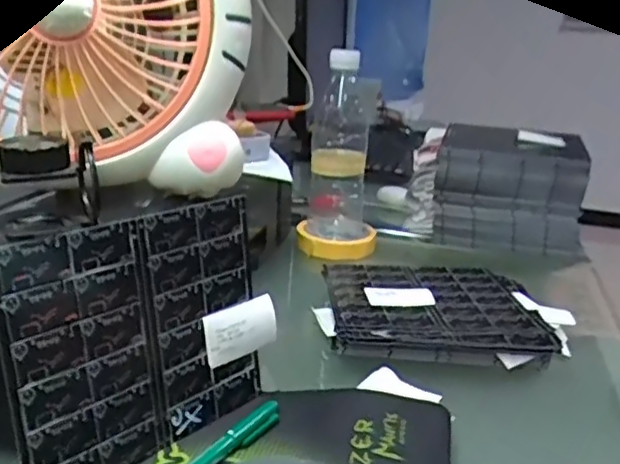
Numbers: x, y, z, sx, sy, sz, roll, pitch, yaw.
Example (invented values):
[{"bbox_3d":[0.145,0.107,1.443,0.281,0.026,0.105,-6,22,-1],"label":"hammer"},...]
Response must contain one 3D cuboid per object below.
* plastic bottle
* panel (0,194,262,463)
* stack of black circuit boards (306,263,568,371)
[{"bbox_3d":[0.030,-0.094,0.720,0.073,0.208,0.056,4,18,1],"label":"plastic bottle"},{"bbox_3d":[-0.093,0.060,0.366,0.004,0.140,0.160,7,17,40],"label":"panel"},{"bbox_3d":[0.117,0.068,0.555,0.209,0.026,0.148,3,18,1],"label":"stack of black circuit boards"}]

